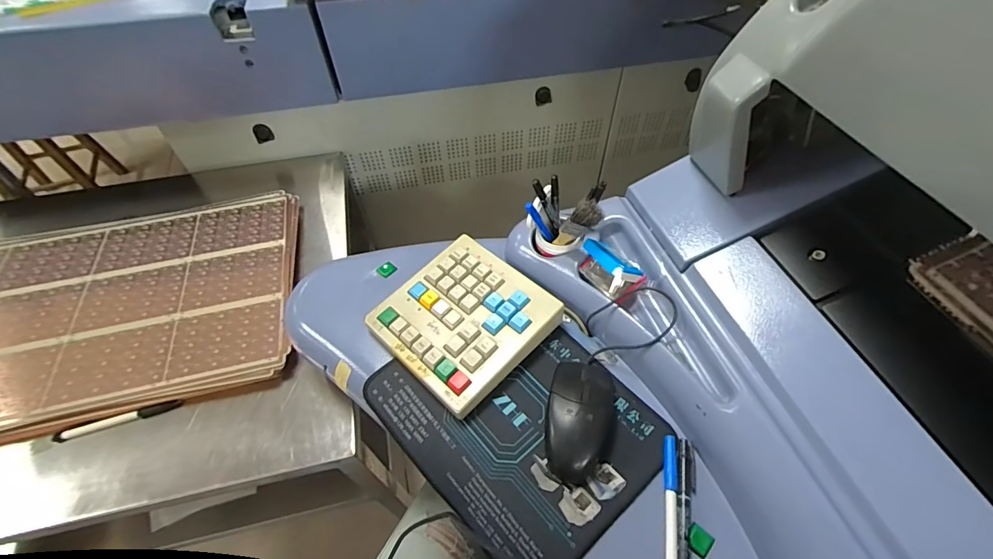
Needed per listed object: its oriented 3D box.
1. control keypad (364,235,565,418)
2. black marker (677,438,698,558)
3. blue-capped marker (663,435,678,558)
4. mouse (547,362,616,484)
[{"bbox_3d":[-0.037,0.038,0.485,0.158,0.028,0.159,37,62,25],"label":"control keypad"},{"bbox_3d":[0.160,0.207,0.374,0.018,0.008,0.141,12,54,10],"label":"black marker"},{"bbox_3d":[0.144,0.209,0.367,0.012,0.009,0.155,9,54,7],"label":"blue-capped marker"},{"bbox_3d":[0.080,0.128,0.421,0.061,0.033,0.113,11,54,9],"label":"mouse"}]

